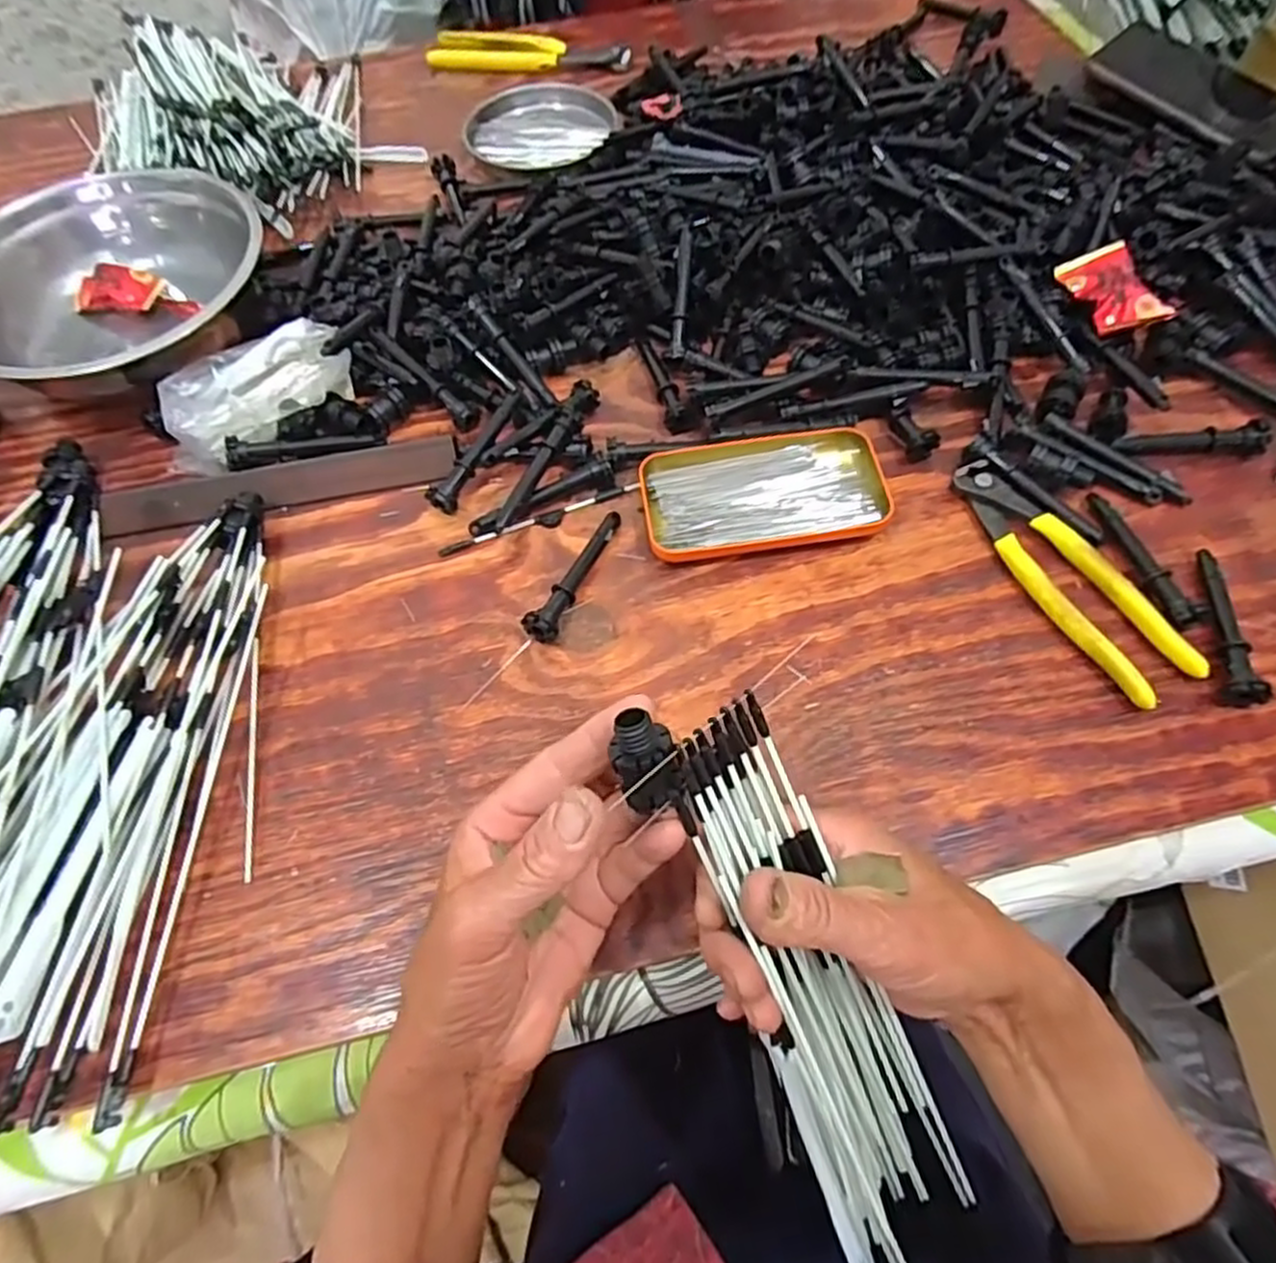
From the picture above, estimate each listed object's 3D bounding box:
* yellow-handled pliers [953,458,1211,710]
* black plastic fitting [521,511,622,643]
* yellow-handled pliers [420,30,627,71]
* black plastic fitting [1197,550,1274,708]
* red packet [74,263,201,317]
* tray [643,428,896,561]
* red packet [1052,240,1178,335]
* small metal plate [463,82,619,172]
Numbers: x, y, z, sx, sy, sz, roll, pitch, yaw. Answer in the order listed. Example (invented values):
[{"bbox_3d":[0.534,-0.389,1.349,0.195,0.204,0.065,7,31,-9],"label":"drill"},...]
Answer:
[{"bbox_3d":[0.237,-0.033,0.415,0.046,0.017,0.163,-25,62,-11],"label":"yellow-handled pliers"},{"bbox_3d":[-0.037,-0.035,0.428,0.019,0.018,0.095,20,63,14],"label":"black plastic fitting"},{"bbox_3d":[-0.107,-0.585,0.748,0.203,0.021,0.056,10,62,8],"label":"yellow-handled pliers"},{"bbox_3d":[0.313,-0.005,0.394,0.014,0.019,0.095,6,60,7],"label":"black plastic fitting"},{"bbox_3d":[-0.386,-0.257,0.567,0.080,0.029,0.038,2,59,-14],"label":"red packet"},{"bbox_3d":[0.074,-0.083,0.448,0.140,0.021,0.075,-9,60,-2],"label":"tray"},{"bbox_3d":[0.315,-0.228,0.492,0.043,0.020,0.071,-24,52,15],"label":"red packet"},{"bbox_3d":[-0.087,-0.451,0.665,0.128,0.023,0.114,6,60,7],"label":"small metal plate"}]

